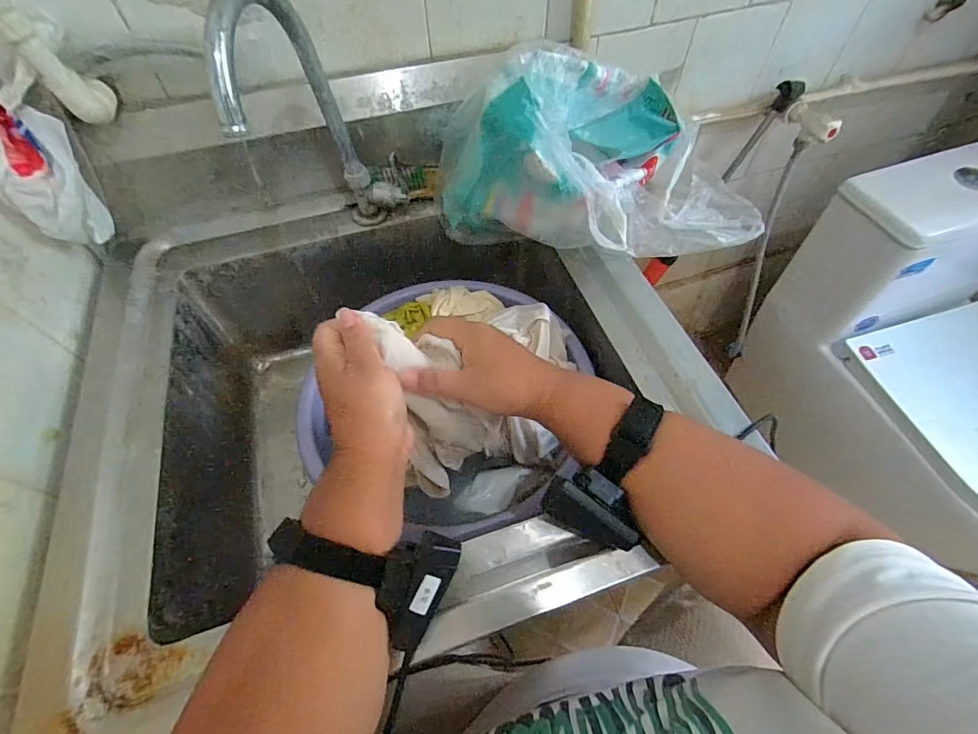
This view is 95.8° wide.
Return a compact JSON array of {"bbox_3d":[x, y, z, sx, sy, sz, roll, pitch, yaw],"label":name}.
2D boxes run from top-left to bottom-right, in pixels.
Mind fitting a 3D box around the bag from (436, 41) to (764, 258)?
[{"bbox_3d":[0.121,-0.214,0.478,0.347,0.187,0.160,-8,58,-3],"label":"bag"}]

